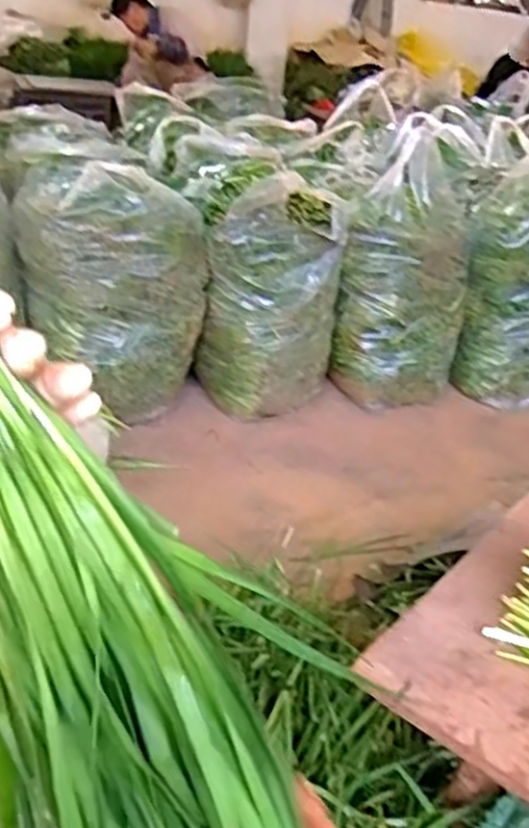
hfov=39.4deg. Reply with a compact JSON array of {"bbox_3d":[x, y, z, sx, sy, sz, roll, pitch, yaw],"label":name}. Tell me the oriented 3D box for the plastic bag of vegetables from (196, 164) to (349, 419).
[{"bbox_3d":[0.014,-0.249,1.568,0.255,0.474,0.193,-21,40,-40],"label":"plastic bag of vegetables"}]

